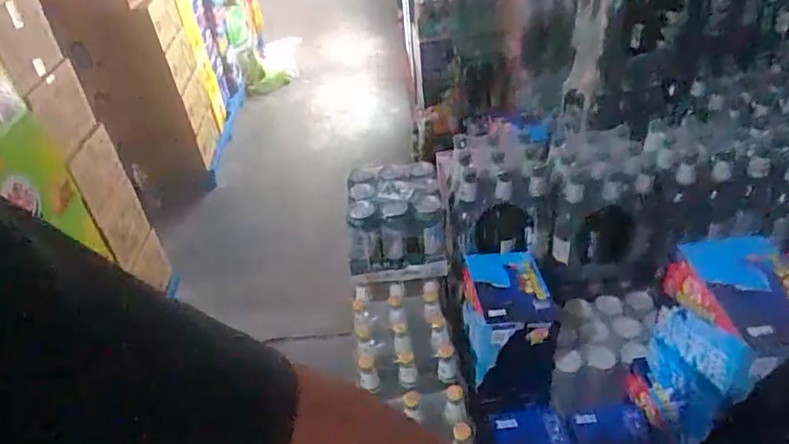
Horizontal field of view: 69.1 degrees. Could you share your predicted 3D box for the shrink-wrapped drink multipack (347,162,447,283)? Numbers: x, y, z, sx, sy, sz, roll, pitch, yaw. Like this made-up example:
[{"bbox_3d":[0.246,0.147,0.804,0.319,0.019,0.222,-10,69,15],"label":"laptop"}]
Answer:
[{"bbox_3d":[0.003,-0.010,1.239,0.191,0.167,0.219,-5,37,3],"label":"shrink-wrapped drink multipack"}]

